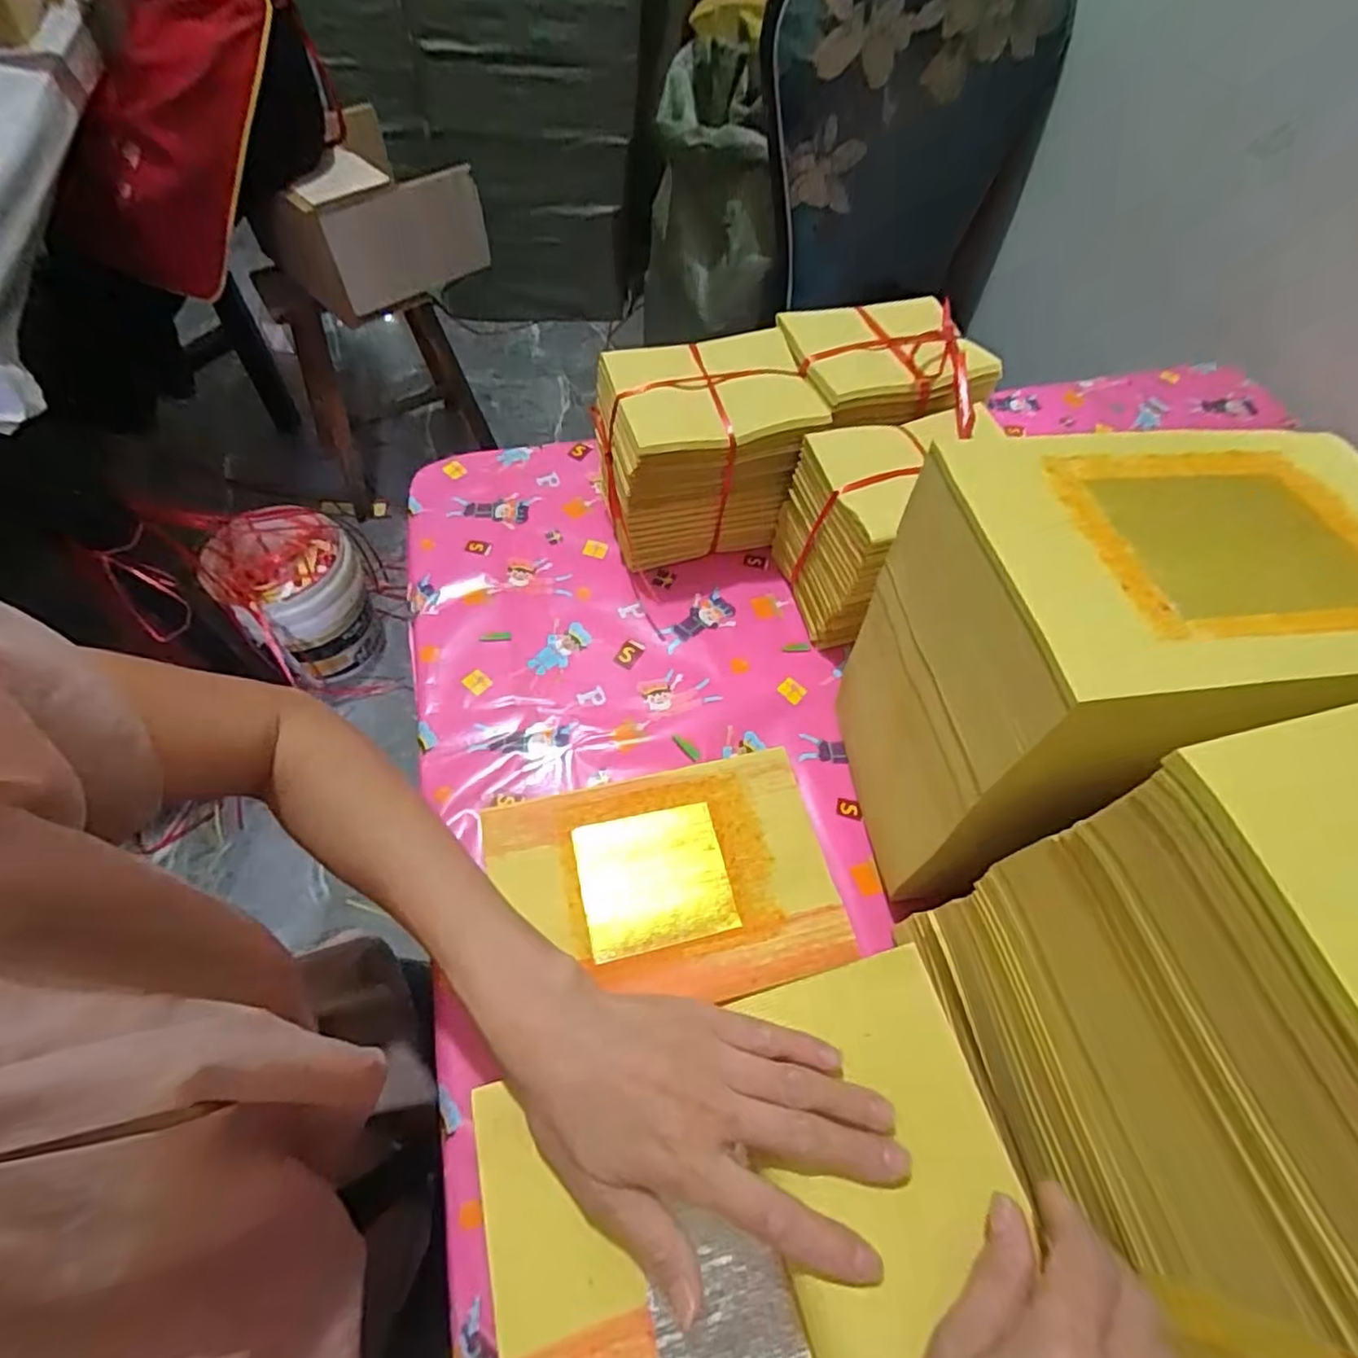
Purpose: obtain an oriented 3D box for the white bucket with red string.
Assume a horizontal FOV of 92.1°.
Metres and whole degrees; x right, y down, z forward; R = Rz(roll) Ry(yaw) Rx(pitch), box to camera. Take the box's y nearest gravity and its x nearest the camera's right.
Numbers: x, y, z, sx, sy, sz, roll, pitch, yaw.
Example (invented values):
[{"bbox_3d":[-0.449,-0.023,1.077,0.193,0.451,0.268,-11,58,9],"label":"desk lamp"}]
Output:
[{"bbox_3d":[-0.756,-0.160,1.325,0.249,0.294,0.246,35,63,16],"label":"white bucket with red string"}]

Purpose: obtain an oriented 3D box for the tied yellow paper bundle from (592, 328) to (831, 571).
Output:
[{"bbox_3d":[0.017,-0.198,0.584,0.162,0.143,0.126,-11,61,-10],"label":"tied yellow paper bundle"}]

